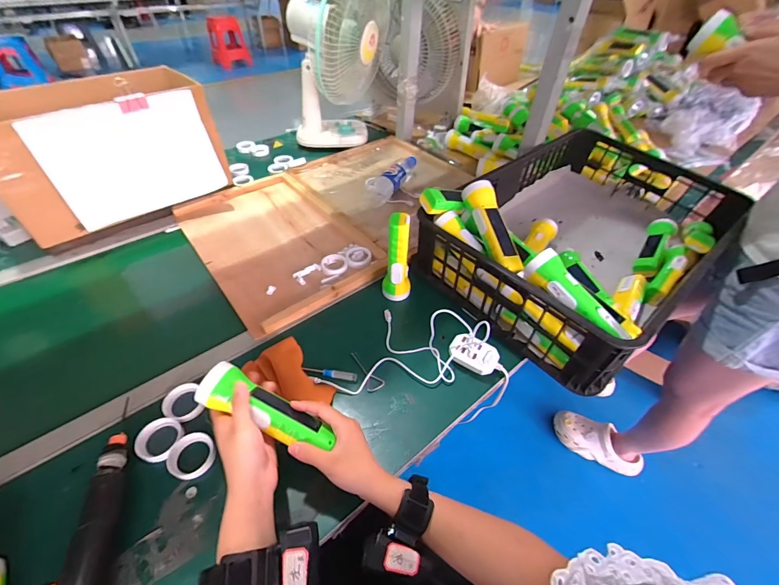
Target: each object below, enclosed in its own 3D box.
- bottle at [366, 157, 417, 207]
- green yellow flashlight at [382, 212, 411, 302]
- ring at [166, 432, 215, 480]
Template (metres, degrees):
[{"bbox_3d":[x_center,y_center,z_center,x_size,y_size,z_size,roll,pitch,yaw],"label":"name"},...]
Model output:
[{"bbox_3d":[0.002,-0.304,0.931,0.073,0.053,0.239,20,49,17],"label":"bottle"},{"bbox_3d":[0.015,-0.059,0.619,0.049,0.163,0.043,1,46,0],"label":"green yellow flashlight"},{"bbox_3d":[-0.262,0.215,0.460,0.052,0.014,0.059,-24,51,-23],"label":"ring"}]

